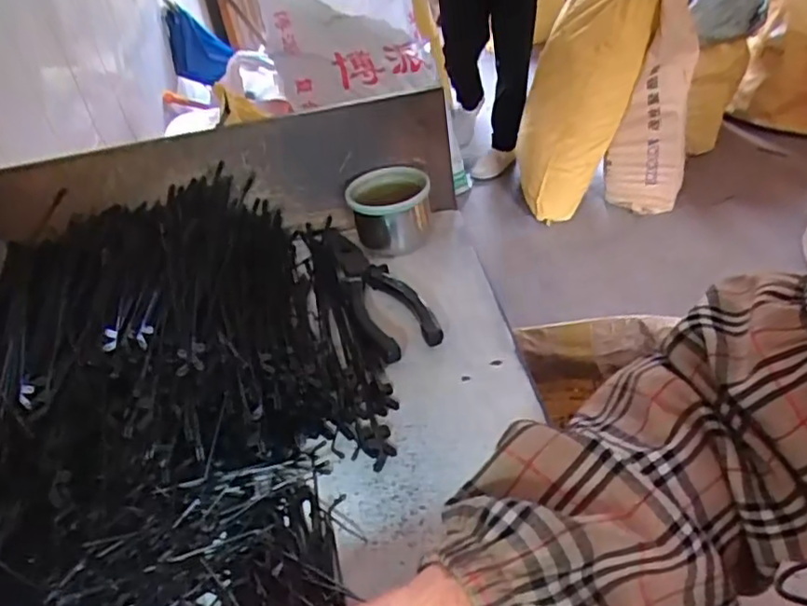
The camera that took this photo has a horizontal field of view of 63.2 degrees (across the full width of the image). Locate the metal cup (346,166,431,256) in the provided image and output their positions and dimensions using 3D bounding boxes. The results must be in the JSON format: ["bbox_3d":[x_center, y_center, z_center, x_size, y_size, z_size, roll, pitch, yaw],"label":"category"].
[{"bbox_3d":[-0.011,-0.076,0.555,0.065,0.051,0.065,-6,37,5],"label":"metal cup"}]

